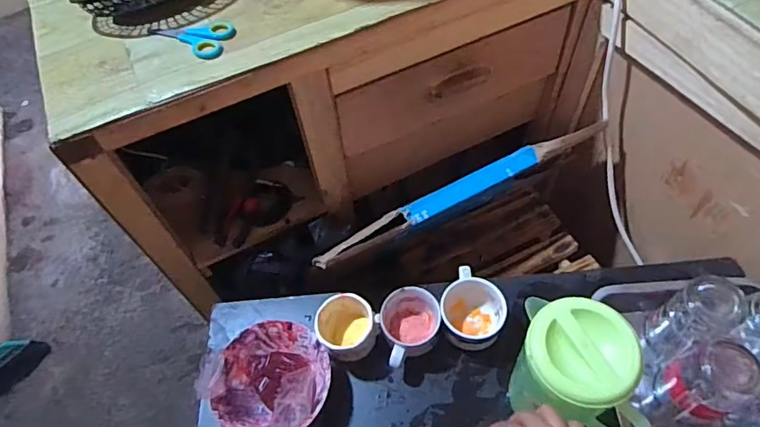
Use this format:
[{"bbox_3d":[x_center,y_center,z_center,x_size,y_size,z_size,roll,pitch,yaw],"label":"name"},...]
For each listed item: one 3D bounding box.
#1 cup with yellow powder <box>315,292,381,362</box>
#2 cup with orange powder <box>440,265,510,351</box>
[{"bbox_3d":[-0.046,0.156,0.690,0.075,0.073,0.078,-2,58,4],"label":"cup with yellow powder"},{"bbox_3d":[0.129,0.135,0.697,0.082,0.075,0.089,-2,58,4],"label":"cup with orange powder"}]

